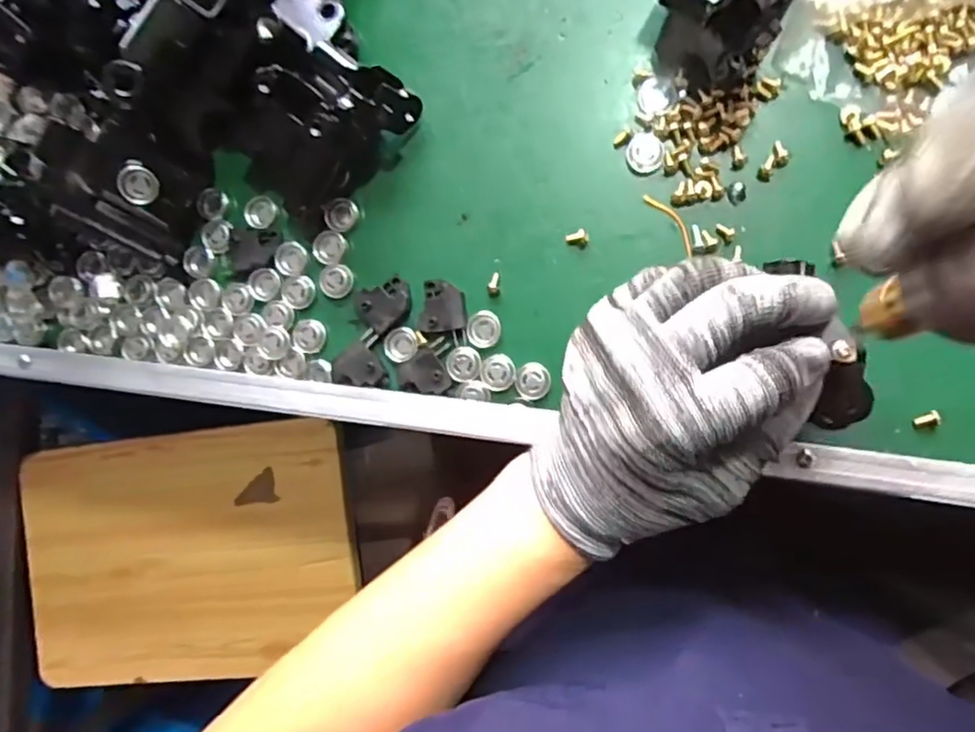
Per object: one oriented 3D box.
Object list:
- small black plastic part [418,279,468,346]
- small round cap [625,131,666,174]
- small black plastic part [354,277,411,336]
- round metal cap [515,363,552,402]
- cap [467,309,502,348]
[{"bbox_3d":[-0.022,-0.028,0.331,0.024,0.007,0.031,8,91,10],"label":"small black plastic part"},{"bbox_3d":[0.079,-0.107,0.318,0.018,0.004,0.020,-13,88,10],"label":"small round cap"},{"bbox_3d":[-0.055,-0.031,0.335,0.030,0.009,0.025,-24,86,9],"label":"small black plastic part"},{"bbox_3d":[0.023,0.008,0.326,0.017,0.005,0.019,7,91,10],"label":"round metal cap"},{"bbox_3d":[-0.002,-0.019,0.330,0.017,0.004,0.019,-11,88,10],"label":"cap"}]

